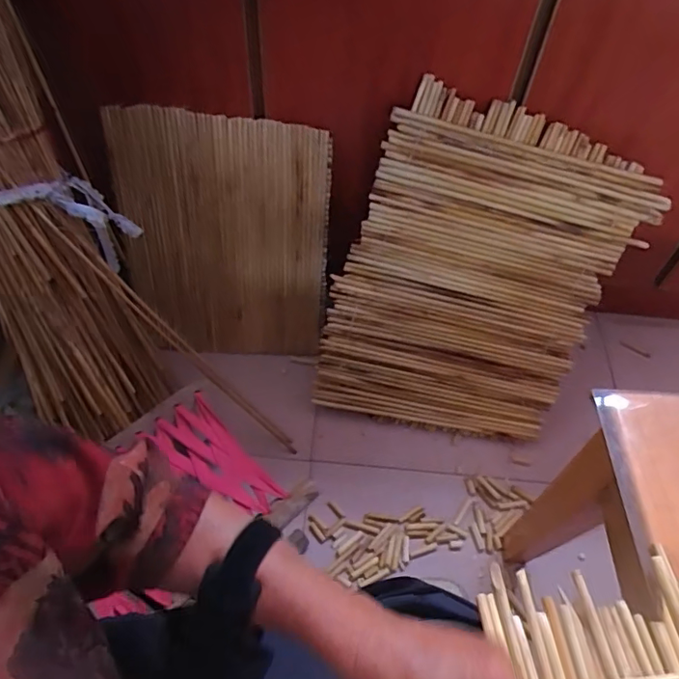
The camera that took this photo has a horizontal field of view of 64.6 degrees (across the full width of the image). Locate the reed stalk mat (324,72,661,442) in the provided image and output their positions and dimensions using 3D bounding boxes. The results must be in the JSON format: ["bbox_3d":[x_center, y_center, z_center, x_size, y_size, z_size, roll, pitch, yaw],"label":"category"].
[{"bbox_3d":[0.218,-0.078,0.893,0.418,0.550,0.028,19,21,-2],"label":"reed stalk mat"}]

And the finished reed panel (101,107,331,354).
[{"bbox_3d":[-0.203,-0.172,0.972,0.352,0.438,0.028,2,31,-1],"label":"finished reed panel"}]

